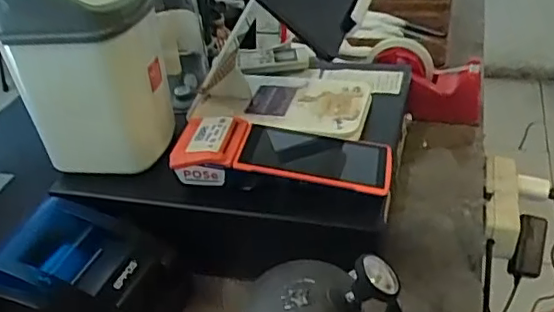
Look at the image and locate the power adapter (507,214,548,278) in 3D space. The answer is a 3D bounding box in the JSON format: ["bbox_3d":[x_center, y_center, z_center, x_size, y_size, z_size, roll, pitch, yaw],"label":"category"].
[{"bbox_3d":[0.306,0.112,0.710,0.036,0.078,0.037,13,8,26],"label":"power adapter"}]

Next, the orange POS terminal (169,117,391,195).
[{"bbox_3d":[0.009,-0.008,0.605,0.207,0.058,0.094,1,35,11],"label":"orange POS terminal"}]

